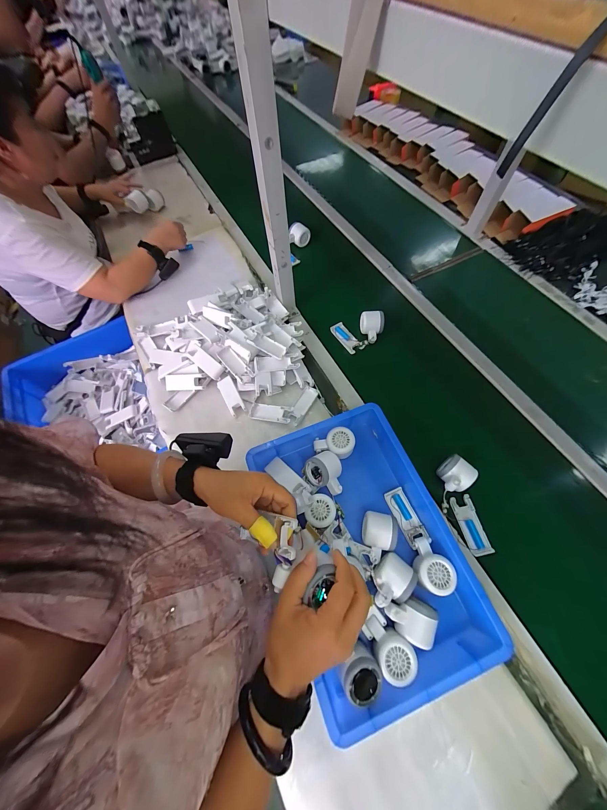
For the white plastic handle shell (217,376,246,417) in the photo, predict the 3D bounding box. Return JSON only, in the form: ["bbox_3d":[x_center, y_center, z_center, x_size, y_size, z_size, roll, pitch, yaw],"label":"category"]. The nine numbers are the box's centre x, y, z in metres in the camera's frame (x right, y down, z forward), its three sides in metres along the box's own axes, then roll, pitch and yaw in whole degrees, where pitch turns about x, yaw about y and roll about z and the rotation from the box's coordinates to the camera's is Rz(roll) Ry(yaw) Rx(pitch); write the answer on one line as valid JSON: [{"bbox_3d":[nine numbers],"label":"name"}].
[{"bbox_3d":[-0.174,-0.021,0.640,0.037,0.020,0.094,-29,66,-11],"label":"white plastic handle shell"}]

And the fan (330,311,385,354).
[{"bbox_3d":[0.148,-0.193,0.717,0.136,0.062,0.092,-2,64,1],"label":"fan"}]

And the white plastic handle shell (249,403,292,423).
[{"bbox_3d":[-0.078,0.017,0.621,0.101,0.020,0.038,12,65,8],"label":"white plastic handle shell"}]

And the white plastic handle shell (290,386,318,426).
[{"bbox_3d":[-0.003,-0.001,0.634,0.034,0.015,0.103,29,69,15],"label":"white plastic handle shell"}]

